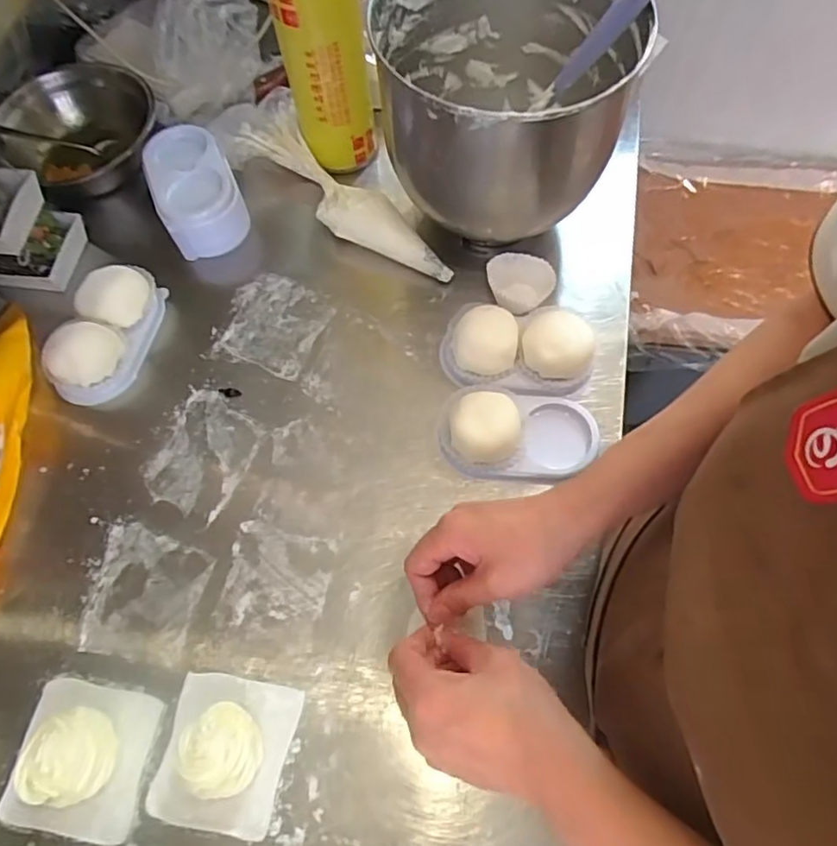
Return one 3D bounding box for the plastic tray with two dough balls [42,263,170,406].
[{"bbox_3d":[-0.313,-0.093,0.604,0.075,0.046,0.147,10,67,8],"label":"plastic tray with two dough balls"}]

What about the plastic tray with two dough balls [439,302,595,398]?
[{"bbox_3d":[0.094,-0.076,0.576,0.141,0.048,0.091,9,67,7],"label":"plastic tray with two dough balls"}]

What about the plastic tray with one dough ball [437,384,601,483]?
[{"bbox_3d":[0.090,0.006,0.541,0.139,0.047,0.081,1,67,4],"label":"plastic tray with one dough ball"}]

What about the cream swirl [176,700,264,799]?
[{"bbox_3d":[-0.142,0.238,0.445,0.054,0.050,0.051,-1,66,3],"label":"cream swirl"}]

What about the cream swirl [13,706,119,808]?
[{"bbox_3d":[-0.257,0.246,0.449,0.060,0.048,0.063,-18,67,-5],"label":"cream swirl"}]

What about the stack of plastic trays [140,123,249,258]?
[{"bbox_3d":[-0.247,-0.257,0.664,0.091,0.052,0.145,-25,67,-7],"label":"stack of plastic trays"}]

